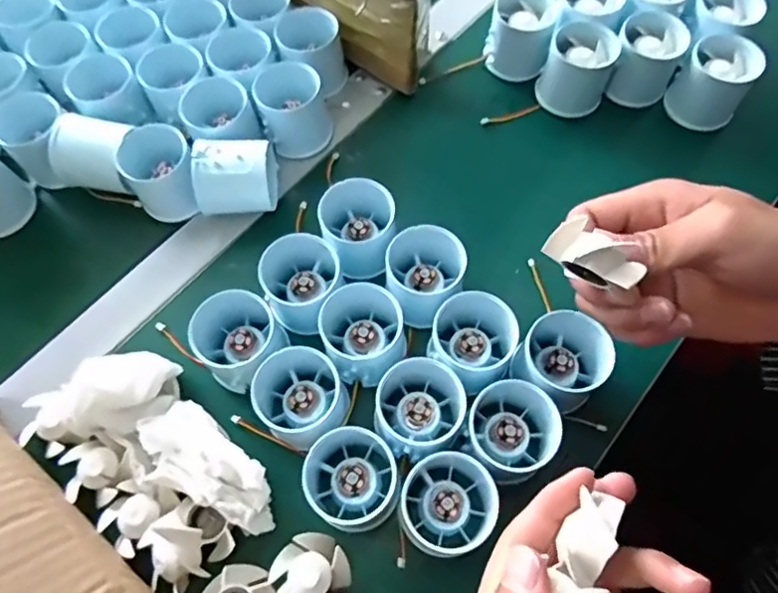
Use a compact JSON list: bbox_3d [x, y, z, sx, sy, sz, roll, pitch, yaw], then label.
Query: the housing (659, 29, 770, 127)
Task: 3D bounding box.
[{"bbox_3d":[0.257,-0.168,0.444,0.051,0.045,0.061,33,71,16],"label":"housing"}]

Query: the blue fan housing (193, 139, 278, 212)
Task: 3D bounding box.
[{"bbox_3d":[-0.113,-0.089,0.417,0.052,0.050,0.053,-5,66,0],"label":"blue fan housing"}]

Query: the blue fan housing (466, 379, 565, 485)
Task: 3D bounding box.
[{"bbox_3d":[0.073,0.078,0.336,0.054,0.045,0.051,-1,66,2],"label":"blue fan housing"}]

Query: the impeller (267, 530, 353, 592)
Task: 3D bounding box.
[{"bbox_3d":[-0.045,0.159,0.318,0.043,0.014,0.044,34,71,16],"label":"impeller"}]

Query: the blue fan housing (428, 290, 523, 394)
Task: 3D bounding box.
[{"bbox_3d":[0.055,0.024,0.361,0.056,0.044,0.052,41,73,18],"label":"blue fan housing"}]

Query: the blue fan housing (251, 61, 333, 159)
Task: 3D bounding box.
[{"bbox_3d":[-0.075,-0.145,0.443,0.049,0.050,0.063,-25,67,-9],"label":"blue fan housing"}]

